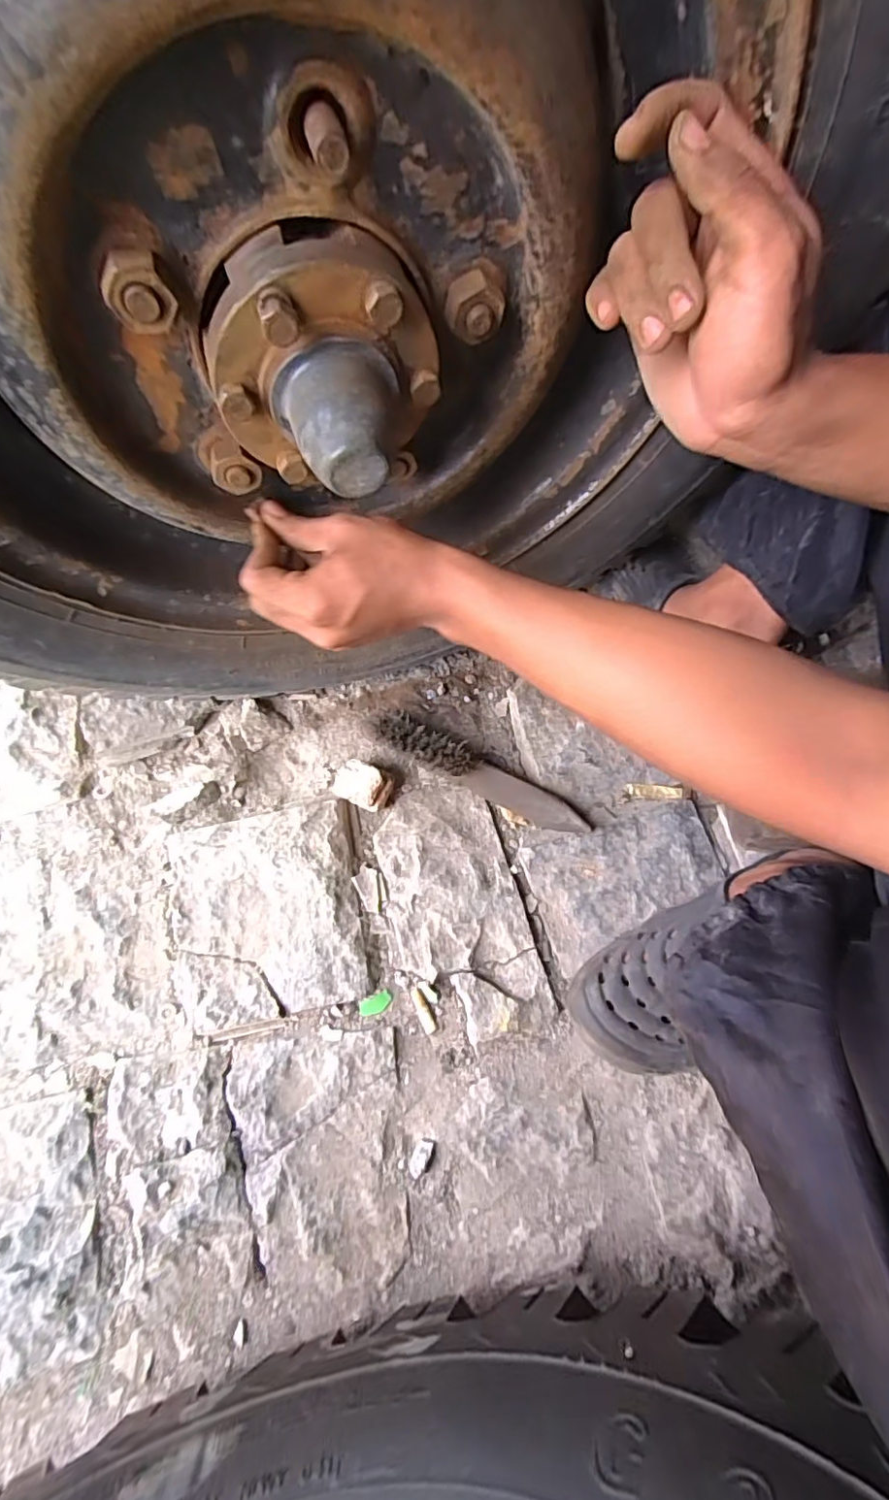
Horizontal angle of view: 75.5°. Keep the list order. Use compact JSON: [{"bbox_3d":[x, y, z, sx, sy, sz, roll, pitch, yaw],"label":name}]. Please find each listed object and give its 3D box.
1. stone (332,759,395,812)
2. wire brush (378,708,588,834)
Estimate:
[{"bbox_3d":[-0.076,0.034,0.549,0.052,0.041,0.041,19,70,7],"label":"stone"},{"bbox_3d":[0.035,0.024,0.541,0.209,0.058,0.030,24,71,9],"label":"wire brush"}]

